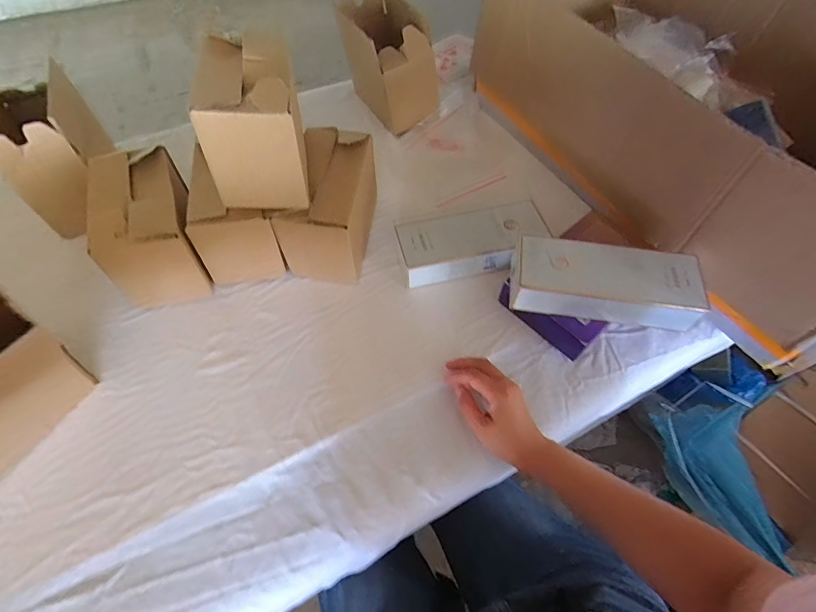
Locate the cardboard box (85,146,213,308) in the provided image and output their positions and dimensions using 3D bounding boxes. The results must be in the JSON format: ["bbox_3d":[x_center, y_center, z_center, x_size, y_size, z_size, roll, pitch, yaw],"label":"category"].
[{"bbox_3d":[-0.336,-0.107,0.573,0.105,0.131,0.178,-17,58,-12],"label":"cardboard box"}]

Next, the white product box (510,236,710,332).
[{"bbox_3d":[0.227,-0.025,0.501,0.206,0.055,0.085,7,56,4],"label":"white product box"}]

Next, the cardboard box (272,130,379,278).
[{"bbox_3d":[-0.103,-0.140,0.599,0.101,0.129,0.176,9,56,5],"label":"cardboard box"}]

